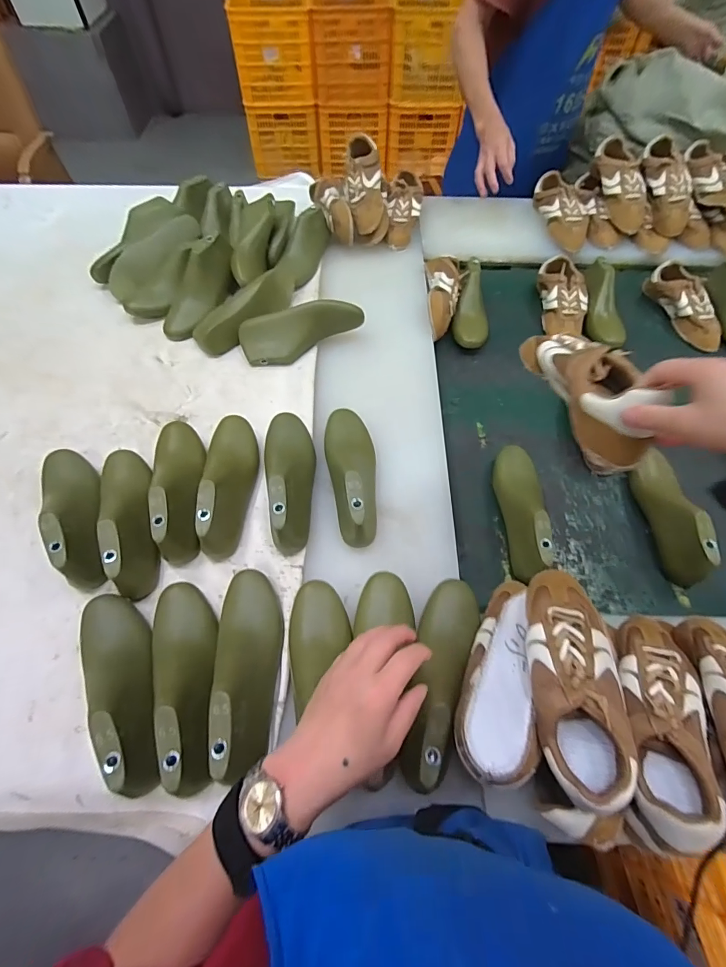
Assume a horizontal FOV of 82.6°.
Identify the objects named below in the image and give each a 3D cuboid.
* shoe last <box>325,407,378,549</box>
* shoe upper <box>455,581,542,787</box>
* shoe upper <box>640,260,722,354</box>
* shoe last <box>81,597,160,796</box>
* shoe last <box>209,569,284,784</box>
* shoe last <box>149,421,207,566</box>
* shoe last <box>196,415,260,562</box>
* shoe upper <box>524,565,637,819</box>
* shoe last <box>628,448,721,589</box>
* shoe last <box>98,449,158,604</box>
[{"bbox_3d":[-0.015,-0.022,0.628,0.077,0.088,0.232,-6,62,-4],"label":"shoe last"},{"bbox_3d":[0.158,0.198,0.462,0.084,0.068,0.255,20,35,10],"label":"shoe upper"},{"bbox_3d":[0.715,-0.391,0.905,0.083,0.067,0.224,-10,62,-5],"label":"shoe upper"},{"bbox_3d":[-0.283,0.226,0.480,0.075,0.059,0.235,-25,49,-16],"label":"shoe last"},{"bbox_3d":[-0.136,0.214,0.495,0.076,0.074,0.232,-4,45,-4],"label":"shoe last"},{"bbox_3d":[-0.275,-0.007,0.618,0.074,0.089,0.239,-16,63,-9],"label":"shoe last"},{"bbox_3d":[-0.198,-0.013,0.620,0.076,0.087,0.232,-6,62,-4],"label":"shoe last"},{"bbox_3d":[0.221,0.195,0.431,0.096,0.060,0.224,1,62,1],"label":"shoe upper"},{"bbox_3d":[0.488,0.038,0.654,0.063,0.083,0.233,4,62,2],"label":"shoe last"},{"bbox_3d":[-0.336,0.037,0.589,0.072,0.090,0.236,-23,64,-13],"label":"shoe last"}]

